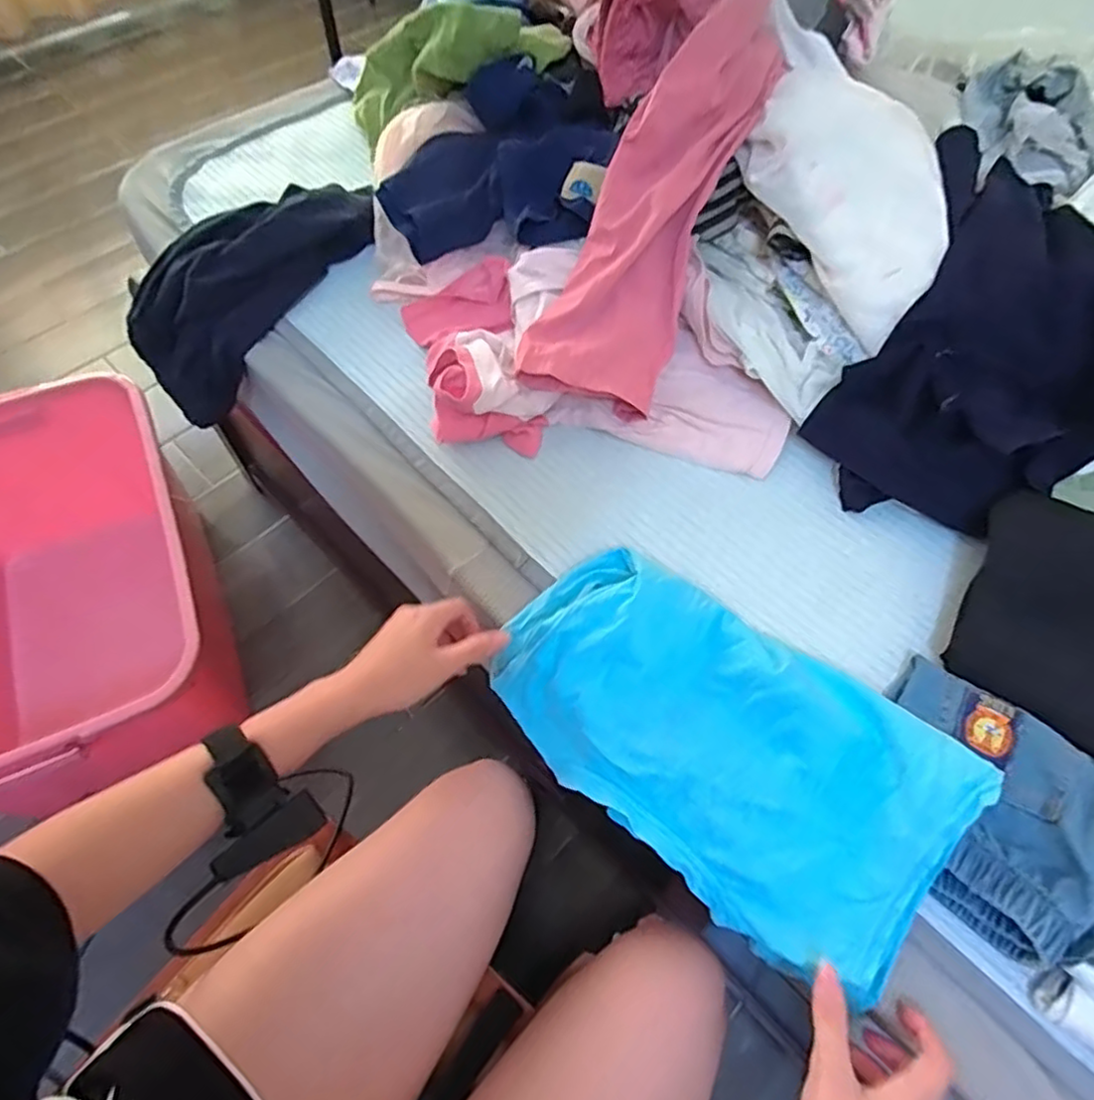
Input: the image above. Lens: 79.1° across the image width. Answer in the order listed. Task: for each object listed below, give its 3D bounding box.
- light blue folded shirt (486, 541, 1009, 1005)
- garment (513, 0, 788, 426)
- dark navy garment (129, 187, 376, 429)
[{"bbox_3d":[0.116,0.137,0.486,0.326,0.095,0.177,31,64,15],"label":"light blue folded shirt"},{"bbox_3d":[0.095,-0.334,0.613,0.156,0.093,0.411,15,88,7],"label":"garment"},{"bbox_3d":[-0.319,-0.287,0.703,0.294,0.104,0.141,-46,70,-1],"label":"dark navy garment"}]

